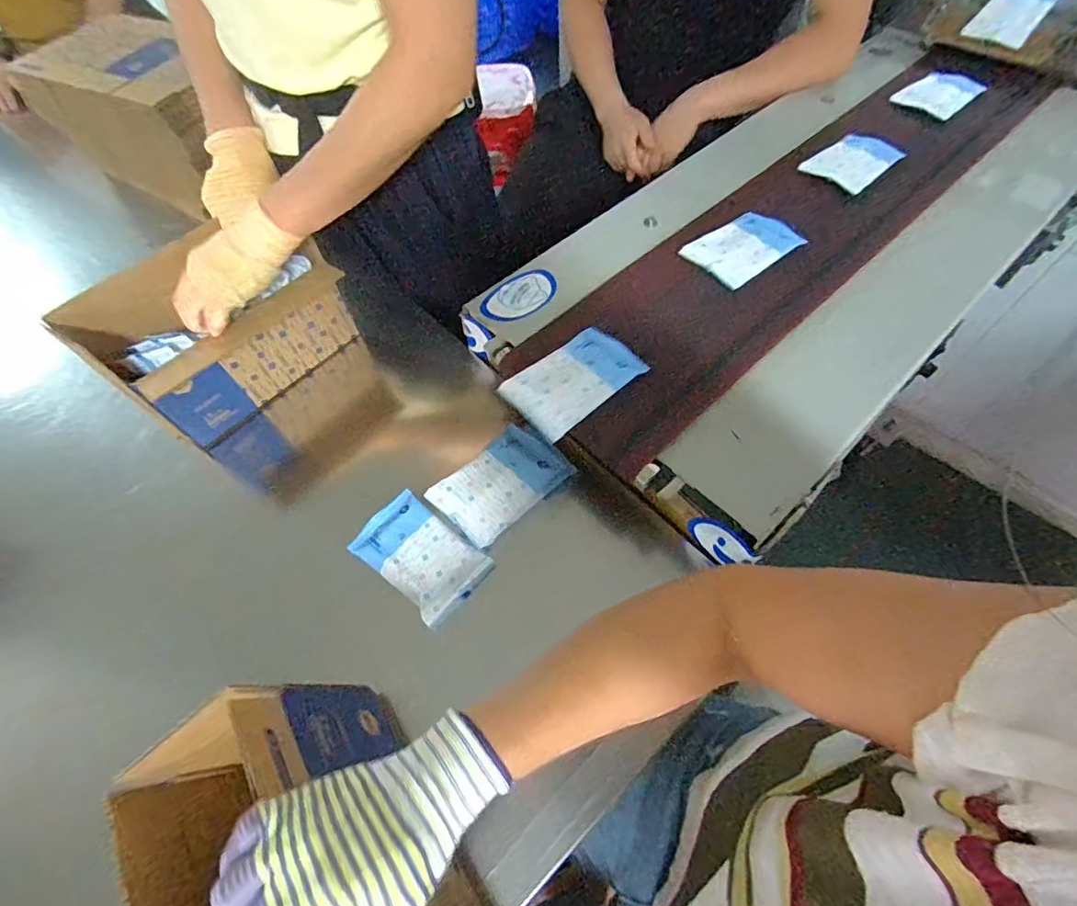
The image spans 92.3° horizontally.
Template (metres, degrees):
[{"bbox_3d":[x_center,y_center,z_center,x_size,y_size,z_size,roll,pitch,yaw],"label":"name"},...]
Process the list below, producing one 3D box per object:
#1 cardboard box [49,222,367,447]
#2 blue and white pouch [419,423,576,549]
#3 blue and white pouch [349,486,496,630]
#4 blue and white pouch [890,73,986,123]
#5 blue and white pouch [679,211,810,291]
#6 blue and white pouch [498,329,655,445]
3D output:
[{"bbox_3d":[-0.373,-0.153,0.618,0.136,0.153,0.244,32,67,20],"label":"cardboard box"},{"bbox_3d":[-0.039,0.030,0.555,0.135,0.018,0.088,-41,66,-18],"label":"blue and white pouch"},{"bbox_3d":[-0.124,0.104,0.534,0.133,0.022,0.082,36,68,21],"label":"blue and white pouch"},{"bbox_3d":[0.610,-0.552,0.784,0.098,0.022,0.095,-40,65,-18],"label":"blue and white pouch"},{"bbox_3d":[0.253,-0.254,0.630,0.131,0.012,0.089,-33,63,-15],"label":"blue and white pouch"},{"bbox_3d":[0.039,-0.080,0.535,0.137,0.016,0.085,-38,65,-17],"label":"blue and white pouch"}]

